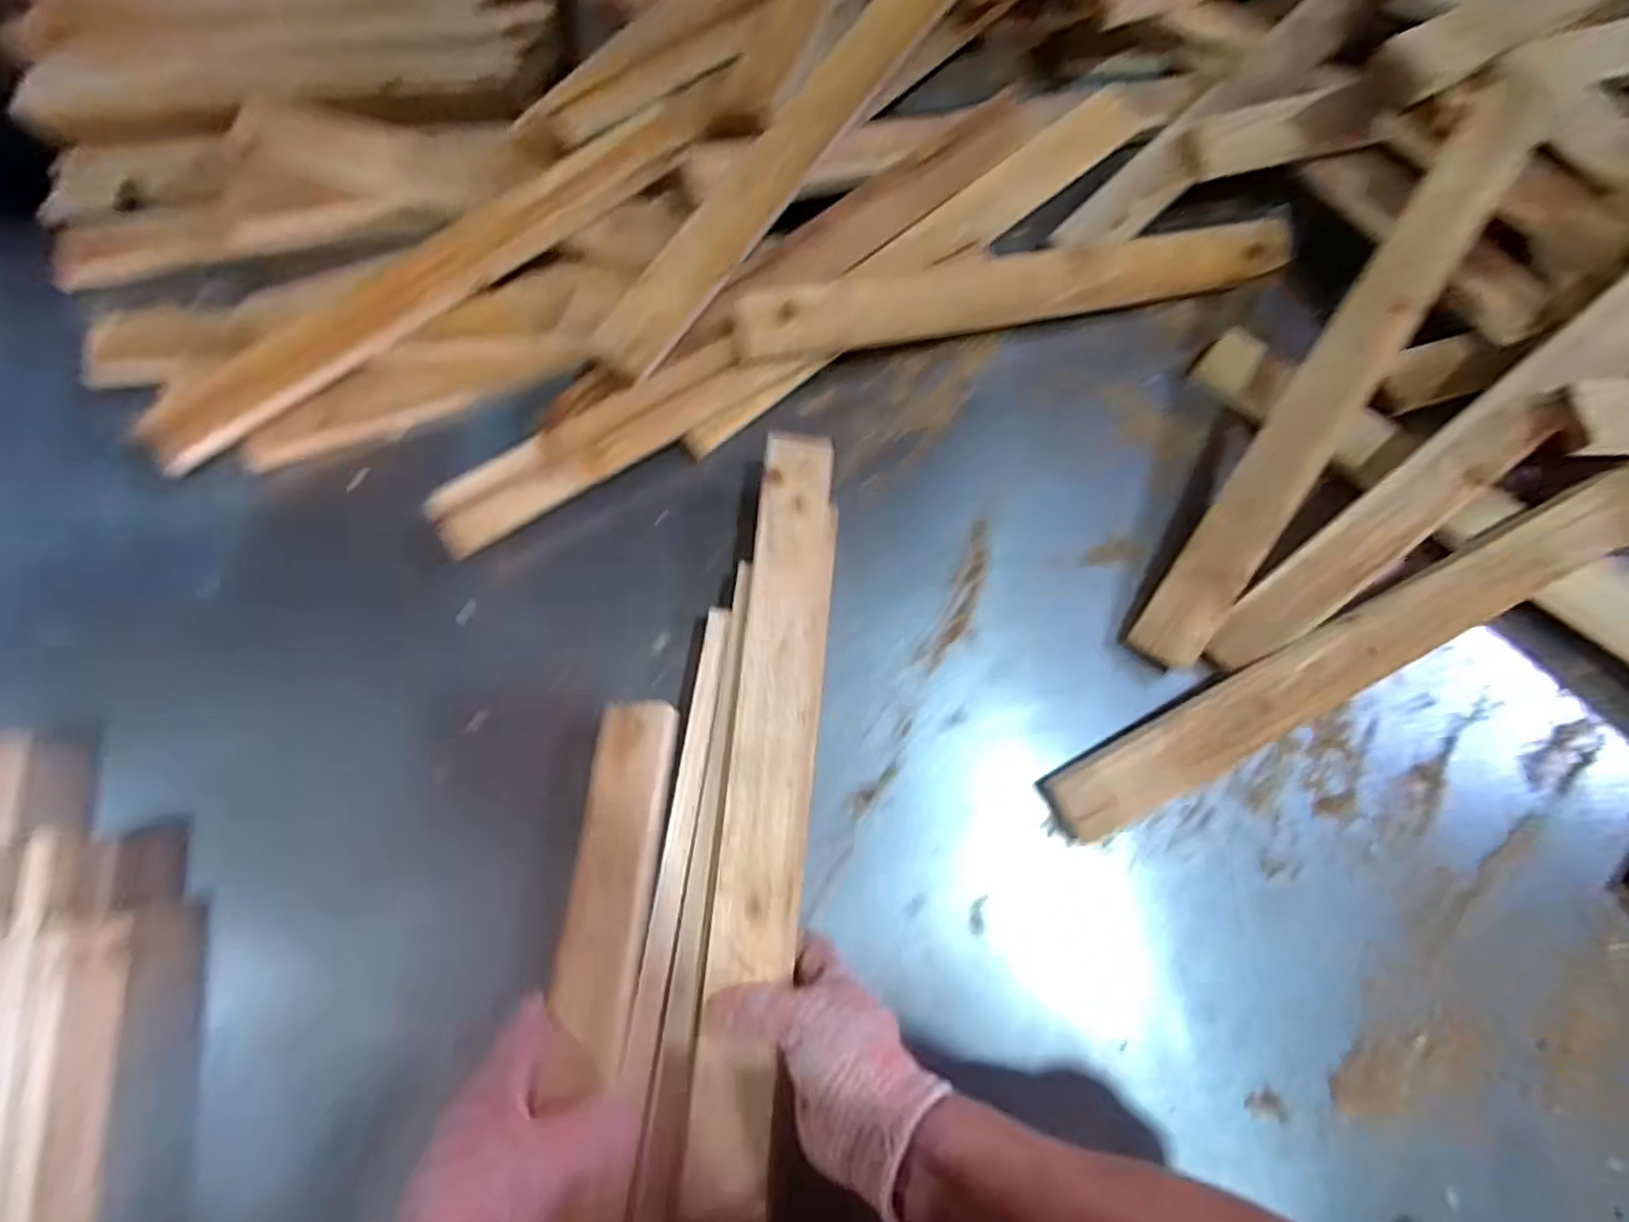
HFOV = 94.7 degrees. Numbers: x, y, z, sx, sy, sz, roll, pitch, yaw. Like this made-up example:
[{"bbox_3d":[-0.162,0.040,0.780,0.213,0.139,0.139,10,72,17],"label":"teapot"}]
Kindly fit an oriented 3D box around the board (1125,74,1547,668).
[{"bbox_3d":[0.400,-0.180,0.571,0.052,0.026,0.506,33,90,10],"label":"board"}]

